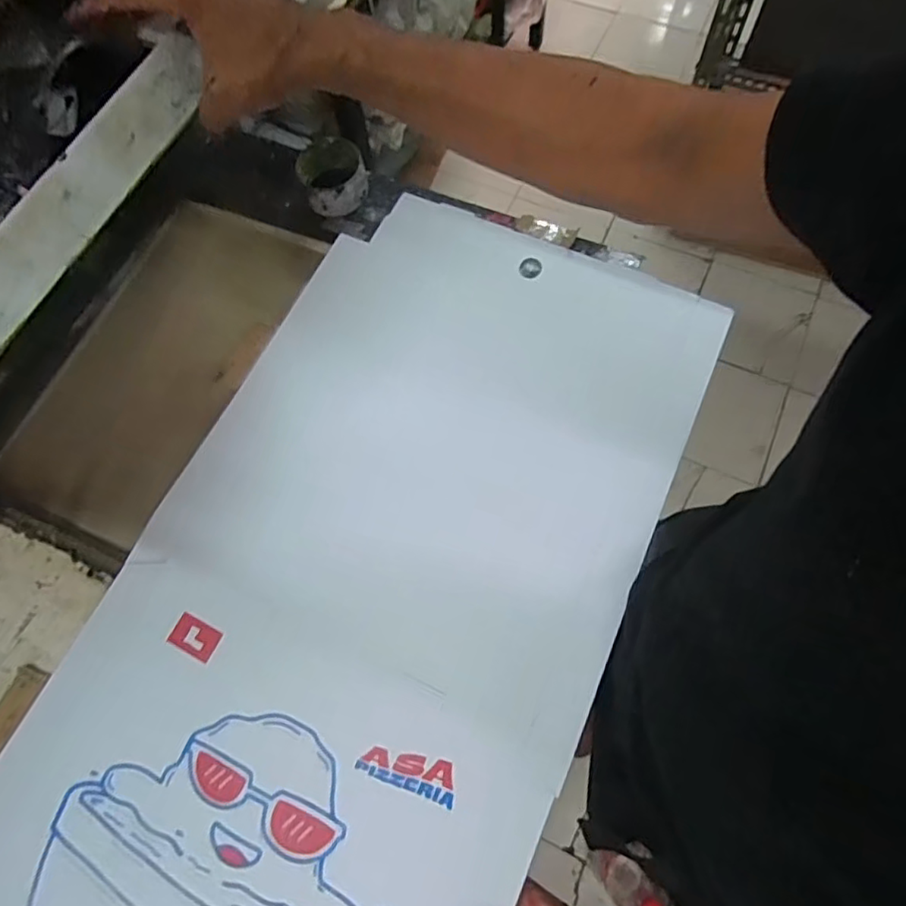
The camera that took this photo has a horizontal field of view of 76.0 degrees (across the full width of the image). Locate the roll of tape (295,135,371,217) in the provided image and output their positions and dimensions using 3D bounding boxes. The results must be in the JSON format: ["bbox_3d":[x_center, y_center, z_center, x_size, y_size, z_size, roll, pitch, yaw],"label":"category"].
[{"bbox_3d":[-0.151,-0.350,0.732,0.079,0.049,0.099,-18,69,-4],"label":"roll of tape"}]

